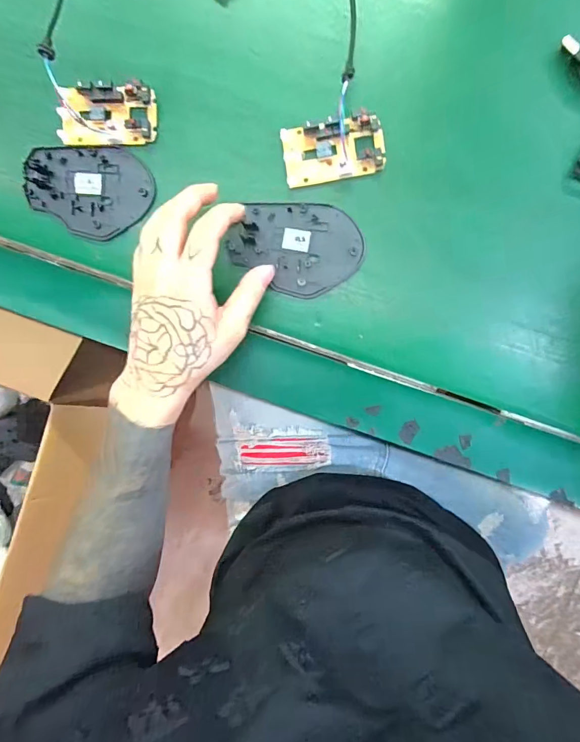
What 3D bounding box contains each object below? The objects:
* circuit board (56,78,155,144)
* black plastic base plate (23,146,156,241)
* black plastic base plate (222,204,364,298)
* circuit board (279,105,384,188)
[{"bbox_3d":[-0.150,-0.209,0.320,0.080,0.016,0.044,-2,93,4],"label":"circuit board"},{"bbox_3d":[-0.169,-0.150,0.330,0.106,0.006,0.073,6,93,4],"label":"black plastic base plate"},{"bbox_3d":[0.004,-0.099,0.322,0.107,0.007,0.072,3,93,4],"label":"black plastic base plate"},{"bbox_3d":[0.035,-0.175,0.311,0.078,0.016,0.045,-7,92,5],"label":"circuit board"}]

